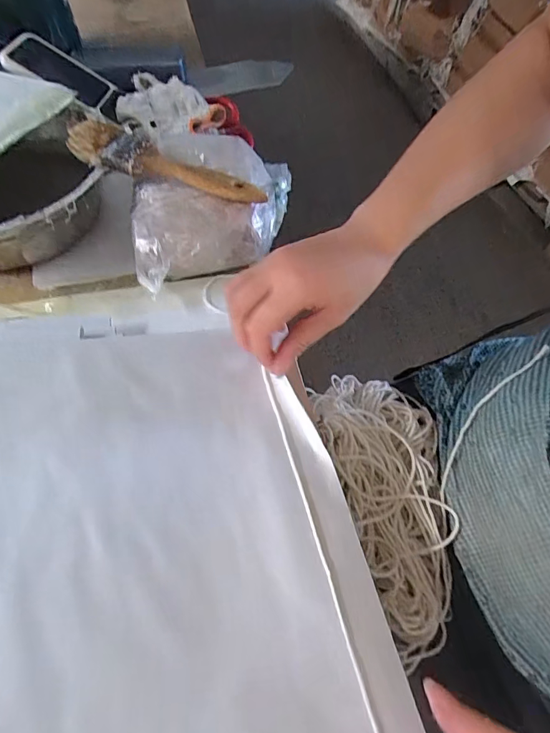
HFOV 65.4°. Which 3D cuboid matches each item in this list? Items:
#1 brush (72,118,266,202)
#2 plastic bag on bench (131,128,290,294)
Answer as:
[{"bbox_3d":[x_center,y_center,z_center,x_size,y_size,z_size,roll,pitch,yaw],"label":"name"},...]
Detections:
[{"bbox_3d":[-0.098,-0.187,0.394,0.180,0.043,0.041,11,56,6],"label":"brush"},{"bbox_3d":[-0.062,-0.160,0.426,0.145,0.065,0.196,4,55,2],"label":"plastic bag on bench"}]

